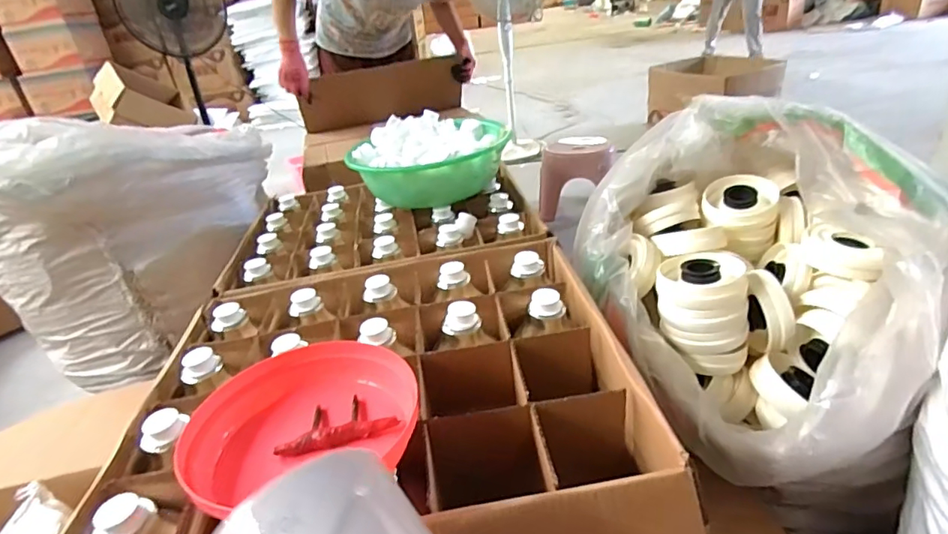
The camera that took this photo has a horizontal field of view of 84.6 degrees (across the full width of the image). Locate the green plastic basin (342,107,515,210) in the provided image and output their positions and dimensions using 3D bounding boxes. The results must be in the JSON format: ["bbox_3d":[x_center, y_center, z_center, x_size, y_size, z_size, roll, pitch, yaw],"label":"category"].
[{"bbox_3d":[-0.086,-0.246,1.169,0.308,0.130,0.308,-6,28,3],"label":"green plastic basin"}]

